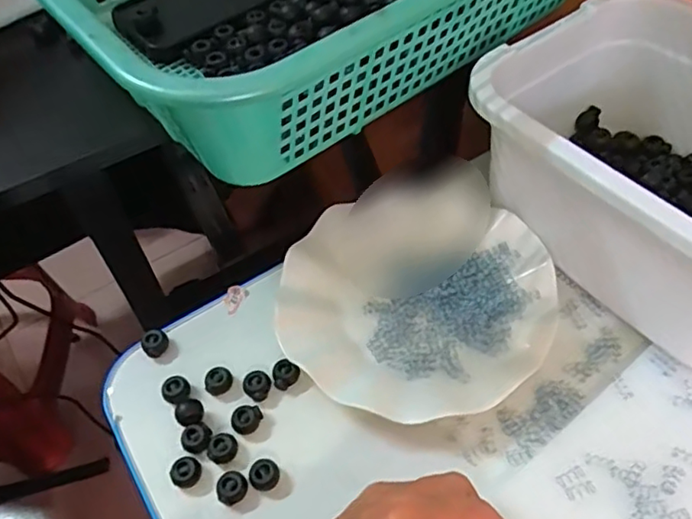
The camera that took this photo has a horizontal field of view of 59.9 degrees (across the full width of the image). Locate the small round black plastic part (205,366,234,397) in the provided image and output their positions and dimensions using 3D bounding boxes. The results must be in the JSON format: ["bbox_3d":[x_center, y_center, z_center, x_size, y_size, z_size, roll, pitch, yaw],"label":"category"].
[{"bbox_3d":[-0.083,0.079,0.391,0.018,0.012,0.013,-30,58,-18],"label":"small round black plastic part"}]

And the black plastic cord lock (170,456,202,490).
[{"bbox_3d":[-0.096,0.128,0.360,0.015,0.010,0.018,33,62,24],"label":"black plastic cord lock"}]

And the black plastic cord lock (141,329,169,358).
[{"bbox_3d":[-0.131,0.058,0.413,0.017,0.016,0.013,-34,59,-20],"label":"black plastic cord lock"}]

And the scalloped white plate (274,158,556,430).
[{"bbox_3d":[0.050,0.018,0.415,0.192,0.024,0.178,-1,54,2],"label":"scalloped white plate"}]

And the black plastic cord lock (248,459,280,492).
[{"bbox_3d":[-0.049,0.129,0.357,0.017,0.011,0.017,-1,54,3],"label":"black plastic cord lock"}]

